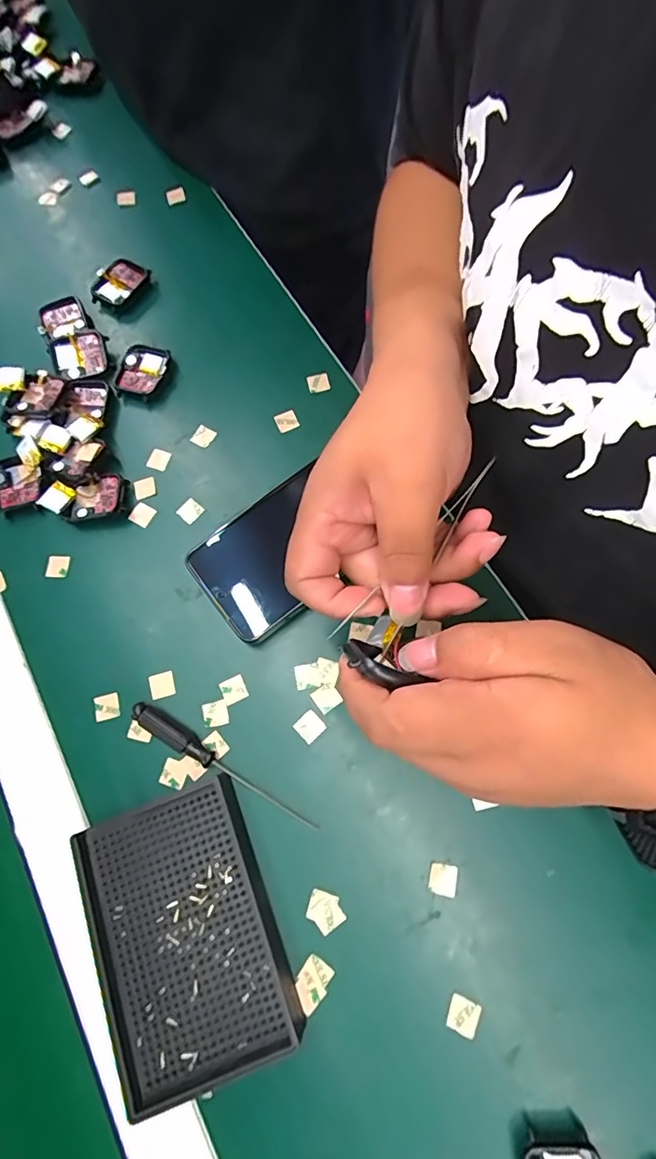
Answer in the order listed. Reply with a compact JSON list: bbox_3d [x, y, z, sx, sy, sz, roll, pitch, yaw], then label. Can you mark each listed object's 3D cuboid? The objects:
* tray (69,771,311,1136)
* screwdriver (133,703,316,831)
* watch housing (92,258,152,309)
[{"bbox_3d":[-0.080,0.192,0.276,0.096,0.016,0.135,-23,73,-1],"label":"tray"},{"bbox_3d":[-0.064,0.112,0.304,0.128,0.013,0.014,26,78,12],"label":"screwdriver"},{"bbox_3d":[-0.173,-0.247,0.419,0.039,0.011,0.045,28,79,13],"label":"watch housing"}]

